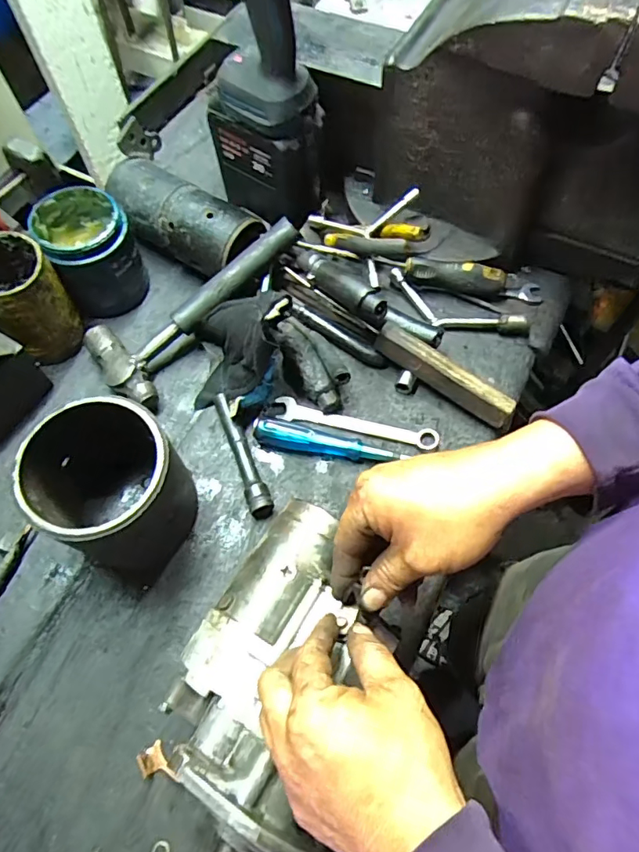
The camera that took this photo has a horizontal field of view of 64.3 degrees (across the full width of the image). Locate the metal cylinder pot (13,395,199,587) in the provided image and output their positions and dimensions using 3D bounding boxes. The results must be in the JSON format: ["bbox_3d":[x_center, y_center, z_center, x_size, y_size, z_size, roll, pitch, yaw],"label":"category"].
[{"bbox_3d":[-0.165,0.053,0.423,0.105,0.128,0.105,0,64,1],"label":"metal cylinder pot"}]

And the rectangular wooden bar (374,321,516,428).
[{"bbox_3d":[0.121,-0.048,0.507,0.147,0.042,0.023,35,70,16],"label":"rectangular wooden bar"}]

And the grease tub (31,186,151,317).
[{"bbox_3d":[-0.238,-0.184,0.543,0.085,0.096,0.091,-24,67,-11],"label":"grease tub"}]

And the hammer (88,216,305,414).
[{"bbox_3d":[-0.121,-0.127,0.520,0.239,0.024,0.102,-40,70,-2],"label":"hammer"}]

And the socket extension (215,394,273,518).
[{"bbox_3d":[-0.078,0.026,0.493,0.021,0.020,0.132,-22,66,-10],"label":"socket extension"}]

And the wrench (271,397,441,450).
[{"bbox_3d":[0.037,-0.002,0.512,0.163,0.009,0.023,11,65,6],"label":"wrench"}]

